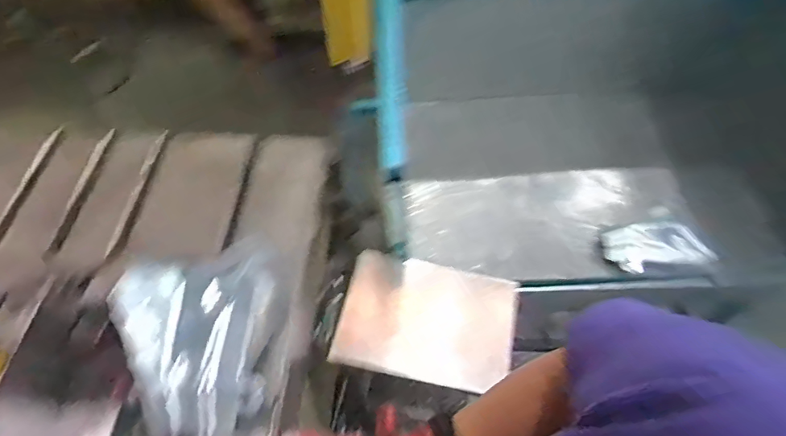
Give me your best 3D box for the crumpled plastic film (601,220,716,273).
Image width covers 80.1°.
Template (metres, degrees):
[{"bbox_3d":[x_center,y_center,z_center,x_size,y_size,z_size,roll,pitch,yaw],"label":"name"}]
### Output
[{"bbox_3d":[0.650,0.074,1.157,0.222,0.052,0.122,-8,56,-3],"label":"crumpled plastic film"}]

